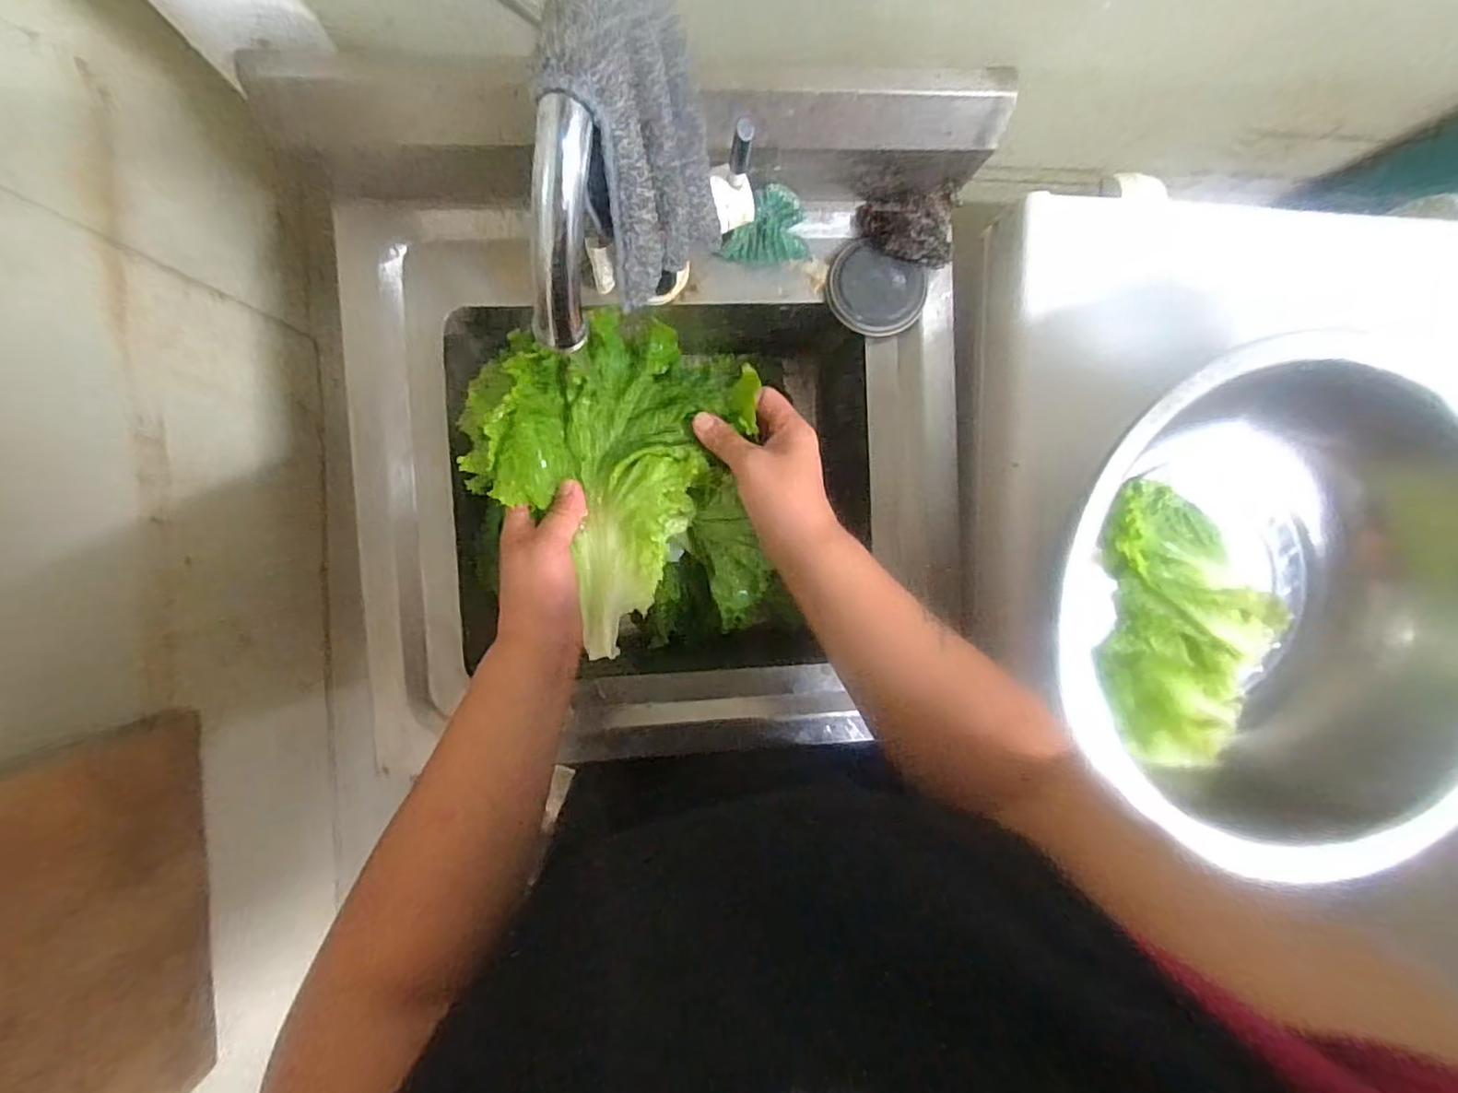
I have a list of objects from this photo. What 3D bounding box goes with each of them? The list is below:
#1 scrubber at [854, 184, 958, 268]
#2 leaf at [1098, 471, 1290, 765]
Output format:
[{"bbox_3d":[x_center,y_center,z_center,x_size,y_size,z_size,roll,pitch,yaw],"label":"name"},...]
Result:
[{"bbox_3d":[0.150,-0.263,0.537,0.081,0.029,0.056,-1,93,-4],"label":"scrubber"},{"bbox_3d":[0.373,0.062,0.520,0.147,0.038,0.210,4,93,-4],"label":"leaf"}]

